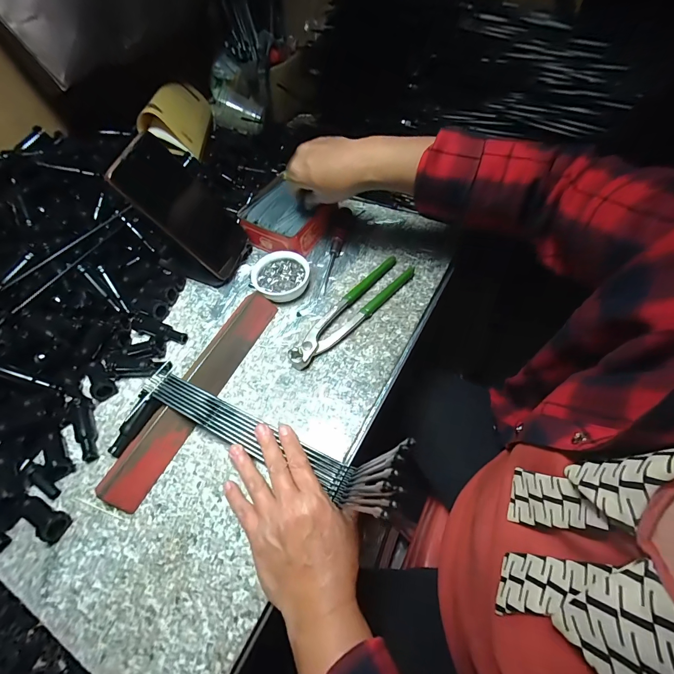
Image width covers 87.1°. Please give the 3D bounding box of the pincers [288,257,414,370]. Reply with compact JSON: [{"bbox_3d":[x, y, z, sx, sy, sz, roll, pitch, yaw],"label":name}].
[{"bbox_3d":[0.018,-0.034,0.433,0.043,0.013,0.199,37,68,24],"label":"pincers"}]

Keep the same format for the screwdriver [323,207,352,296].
[{"bbox_3d":[0.001,-0.125,0.488,0.019,0.018,0.146,7,59,8],"label":"screwdriver"}]

